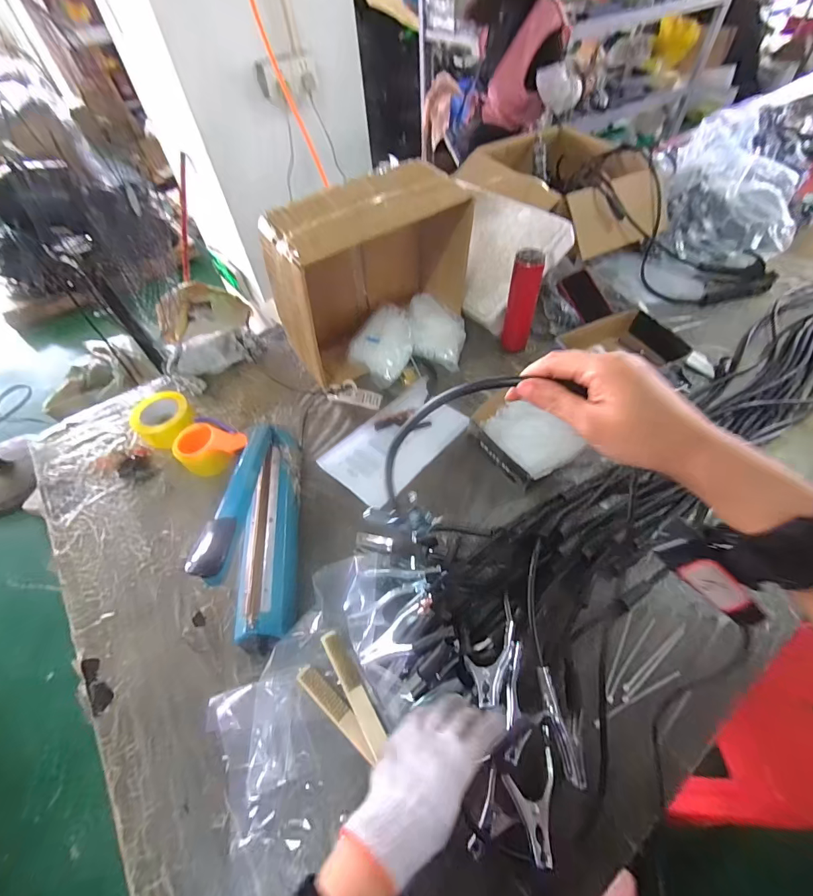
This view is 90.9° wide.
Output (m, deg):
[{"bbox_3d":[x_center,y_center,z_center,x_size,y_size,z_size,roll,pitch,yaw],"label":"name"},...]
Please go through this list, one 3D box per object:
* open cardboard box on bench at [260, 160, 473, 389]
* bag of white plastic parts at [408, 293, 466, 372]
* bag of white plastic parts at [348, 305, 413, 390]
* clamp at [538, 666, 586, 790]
[{"bbox_3d":[-0.069,-0.365,0.888,0.417,0.351,0.198,-35,60,-20],"label":"open cardboard box on bench"},{"bbox_3d":[0.072,-0.294,1.023,0.149,0.060,0.230,-6,54,-1],"label":"bag of white plastic parts"},{"bbox_3d":[-0.065,-0.256,0.982,0.154,0.072,0.252,-3,54,1],"label":"bag of white plastic parts"},{"bbox_3d":[0.196,0.353,0.512,0.024,0.019,0.132,-13,73,-7],"label":"clamp"}]

